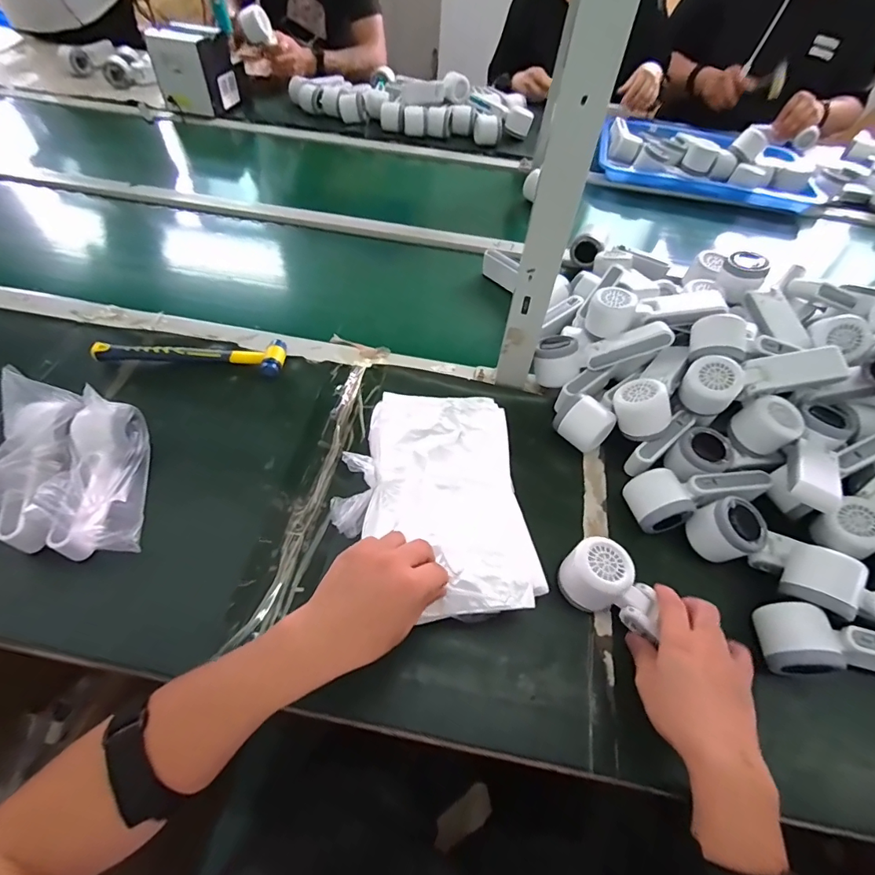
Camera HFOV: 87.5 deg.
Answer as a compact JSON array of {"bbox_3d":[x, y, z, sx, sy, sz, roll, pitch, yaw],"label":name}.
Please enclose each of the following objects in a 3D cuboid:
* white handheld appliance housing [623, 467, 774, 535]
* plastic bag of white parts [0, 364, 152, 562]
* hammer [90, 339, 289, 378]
[{"bbox_3d":[0.291,0.060,0.516,0.167,0.053,0.058,-12,56,-12],"label":"white handheld appliance housing"},{"bbox_3d":[-0.387,0.032,0.472,0.128,0.084,0.182,-10,55,-11],"label":"plastic bag of white parts"},{"bbox_3d":[-0.328,-0.115,0.619,0.240,0.025,0.059,5,54,-1],"label":"hammer"}]

